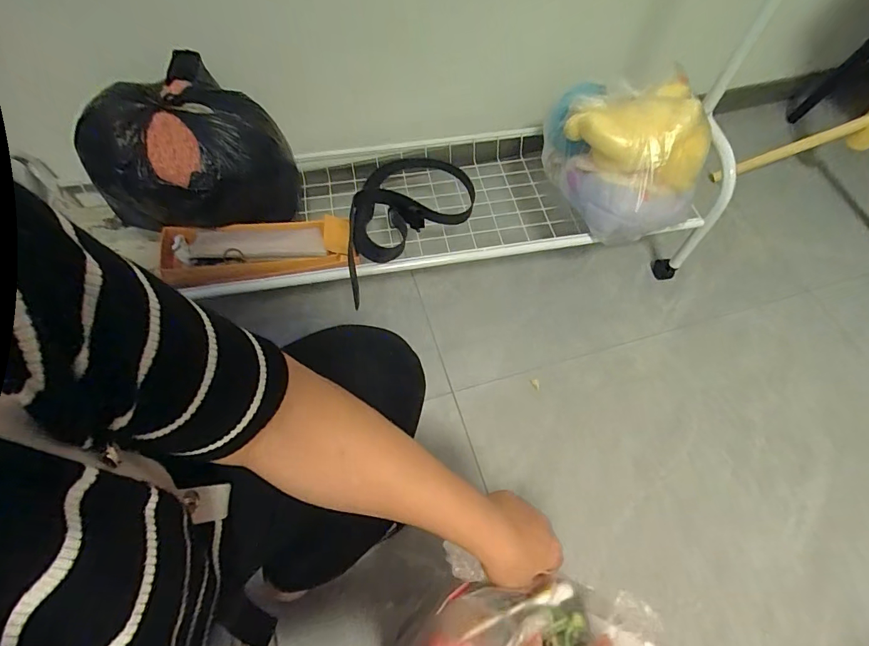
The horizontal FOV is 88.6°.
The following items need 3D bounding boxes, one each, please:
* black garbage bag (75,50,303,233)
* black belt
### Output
[{"bbox_3d":[-0.365,-0.257,0.726,0.235,0.208,0.242,23,63,11],"label":"black garbage bag"},{"bbox_3d":[-0.043,-0.186,0.812,0.219,0.081,0.339,6,61,2],"label":"black belt"}]

